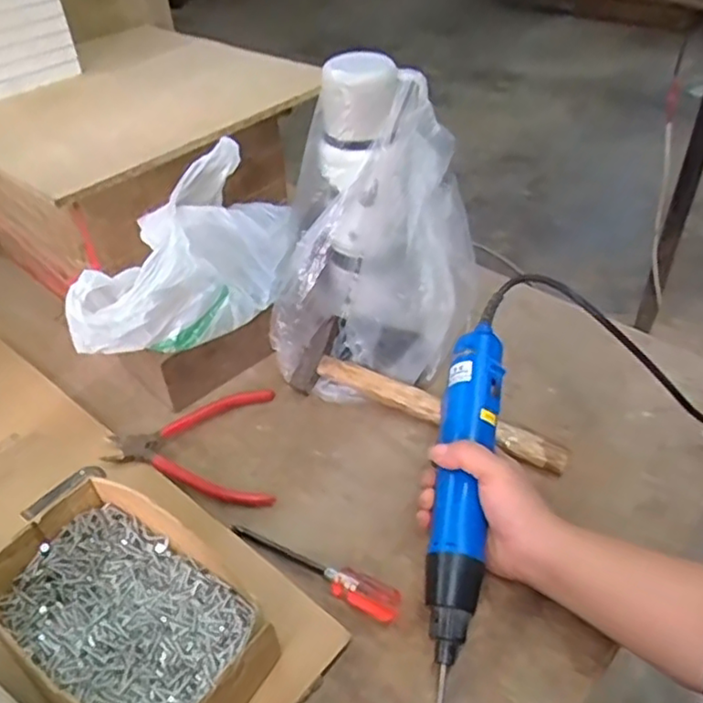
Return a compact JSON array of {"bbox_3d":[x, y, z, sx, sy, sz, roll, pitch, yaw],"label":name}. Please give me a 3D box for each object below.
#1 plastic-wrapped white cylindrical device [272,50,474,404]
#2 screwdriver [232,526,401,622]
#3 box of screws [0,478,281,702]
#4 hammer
[{"bbox_3d":[0.018,-0.089,0.548,0.162,0.247,0.140,9,44,13],"label":"plastic-wrapped white cylindrical device"},{"bbox_3d":[-0.030,0.151,0.455,0.136,0.017,0.023,18,47,22],"label":"screwdriver"},{"bbox_3d":[-0.137,0.168,0.407,0.187,0.059,0.110,26,50,29],"label":"box of screws"},{"bbox_3d":[0.067,0.039,0.559,0.244,0.042,0.064,19,47,23],"label":"hammer"}]

